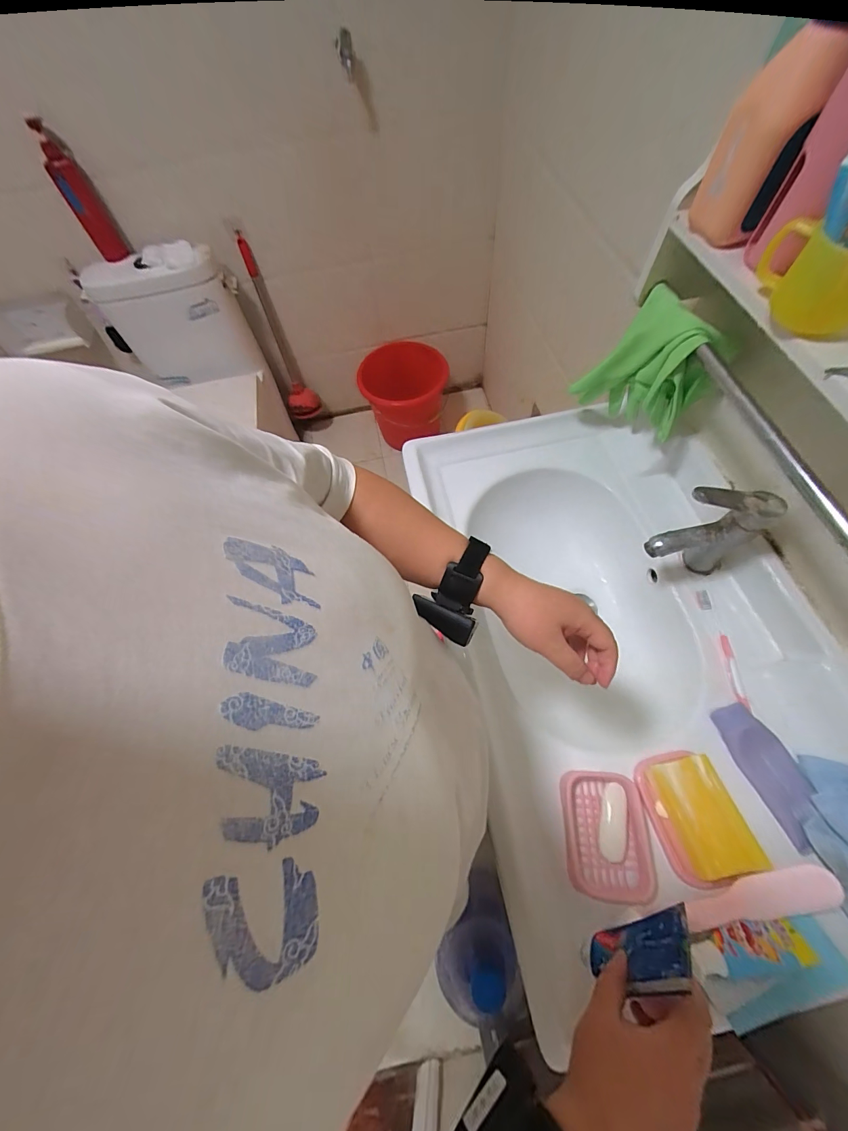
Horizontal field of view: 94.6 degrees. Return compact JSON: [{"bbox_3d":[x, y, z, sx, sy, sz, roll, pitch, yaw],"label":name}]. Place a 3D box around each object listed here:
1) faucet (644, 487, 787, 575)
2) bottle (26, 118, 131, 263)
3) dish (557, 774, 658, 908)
[{"bbox_3d":[0.367,-0.037,0.528,0.136,0.164,0.046,-3,64,2],"label":"faucet"},{"bbox_3d":[-0.837,-0.896,0.952,0.067,0.252,0.053,-32,66,-11],"label":"bottle"},{"bbox_3d":[0.214,0.315,0.462,0.088,0.026,0.124,1,64,4],"label":"dish"}]

